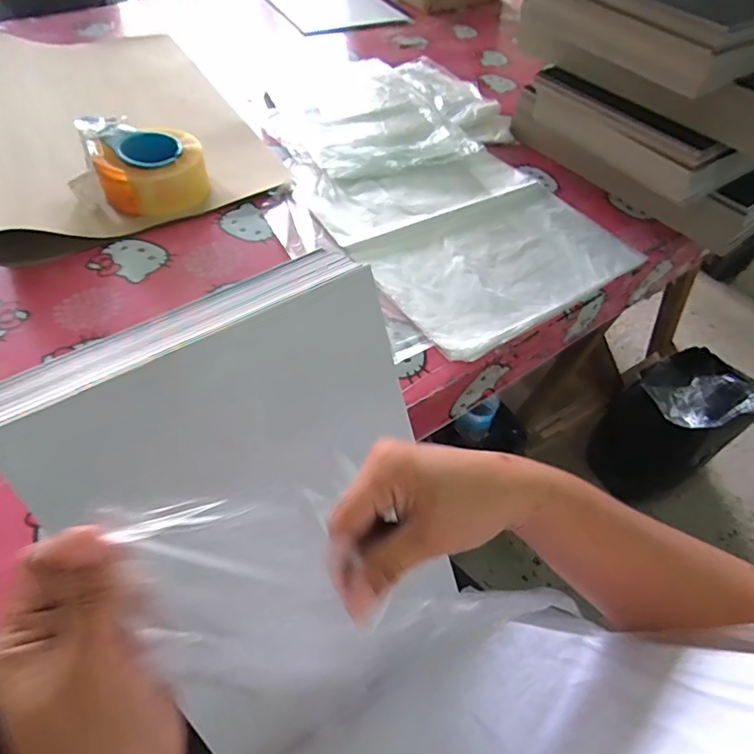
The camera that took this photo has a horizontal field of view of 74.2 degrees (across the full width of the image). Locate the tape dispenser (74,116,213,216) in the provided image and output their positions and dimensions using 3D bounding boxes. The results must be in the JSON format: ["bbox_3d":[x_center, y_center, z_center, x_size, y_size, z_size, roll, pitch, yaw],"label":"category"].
[{"bbox_3d":[-0.301,-0.282,0.655,0.133,0.065,0.148,-22,57,-19],"label":"tape dispenser"}]

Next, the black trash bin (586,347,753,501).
[{"bbox_3d":[0.739,0.121,1.269,0.266,0.344,0.238,-30,60,-23],"label":"black trash bin"}]

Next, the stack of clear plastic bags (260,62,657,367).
[{"bbox_3d":[0.072,-0.297,0.711,0.353,0.034,0.623,-16,59,-13],"label":"stack of clear plastic bags"}]

